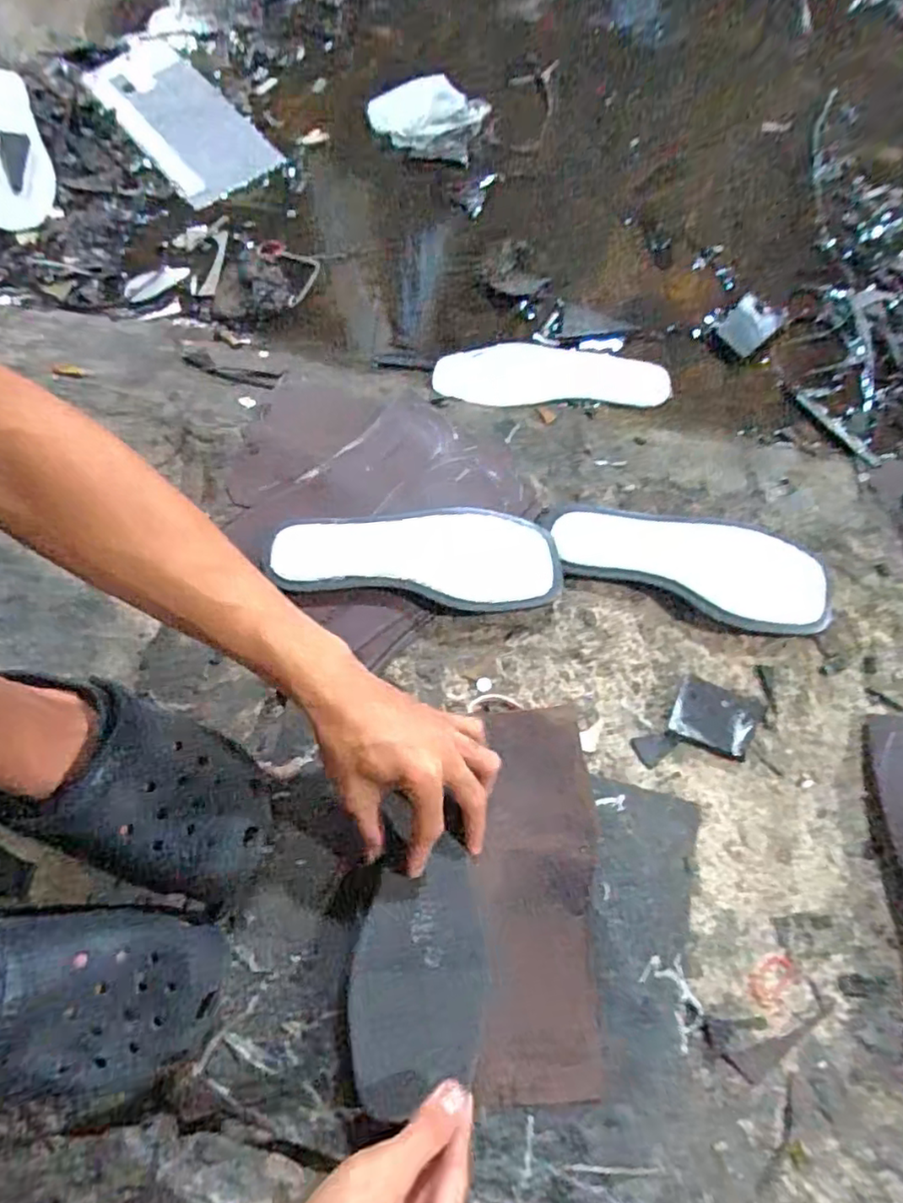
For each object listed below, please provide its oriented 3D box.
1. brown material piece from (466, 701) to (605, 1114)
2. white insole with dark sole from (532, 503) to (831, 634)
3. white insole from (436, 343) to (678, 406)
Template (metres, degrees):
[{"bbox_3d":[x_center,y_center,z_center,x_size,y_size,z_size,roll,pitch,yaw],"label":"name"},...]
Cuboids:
[{"bbox_3d":[0.062,0.205,0.452,0.080,0.006,0.252,4,70,-1],"label":"brown material piece"},{"bbox_3d":[0.199,-0.036,0.545,0.233,0.030,0.086,18,72,6],"label":"white insole with dark sole"},{"bbox_3d":[0.106,-0.239,0.666,0.243,0.007,0.081,1,71,0],"label":"white insole"}]

